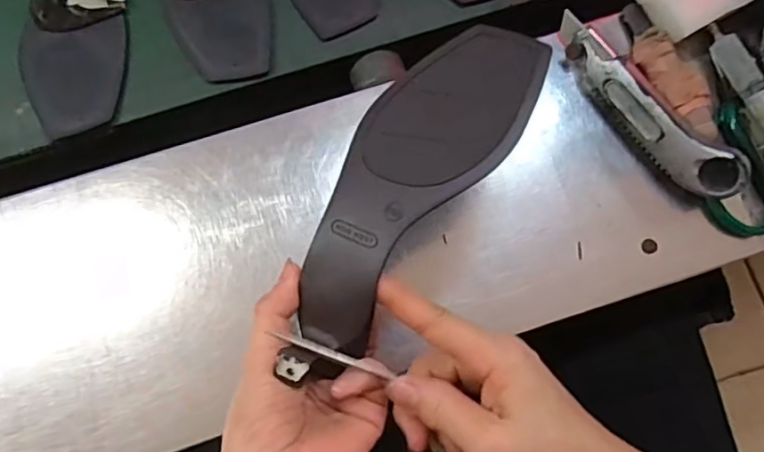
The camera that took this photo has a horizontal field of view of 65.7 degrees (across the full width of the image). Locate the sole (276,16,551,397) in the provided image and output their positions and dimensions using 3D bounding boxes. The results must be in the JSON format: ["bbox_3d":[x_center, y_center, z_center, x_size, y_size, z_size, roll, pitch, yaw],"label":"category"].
[{"bbox_3d":[0.009,-0.020,0.317,0.072,0.039,0.215,33,87,4],"label":"sole"}]

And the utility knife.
[{"bbox_3d":[0.175,-0.081,0.399,0.027,0.044,0.157,-38,82,-8],"label":"utility knife"}]

